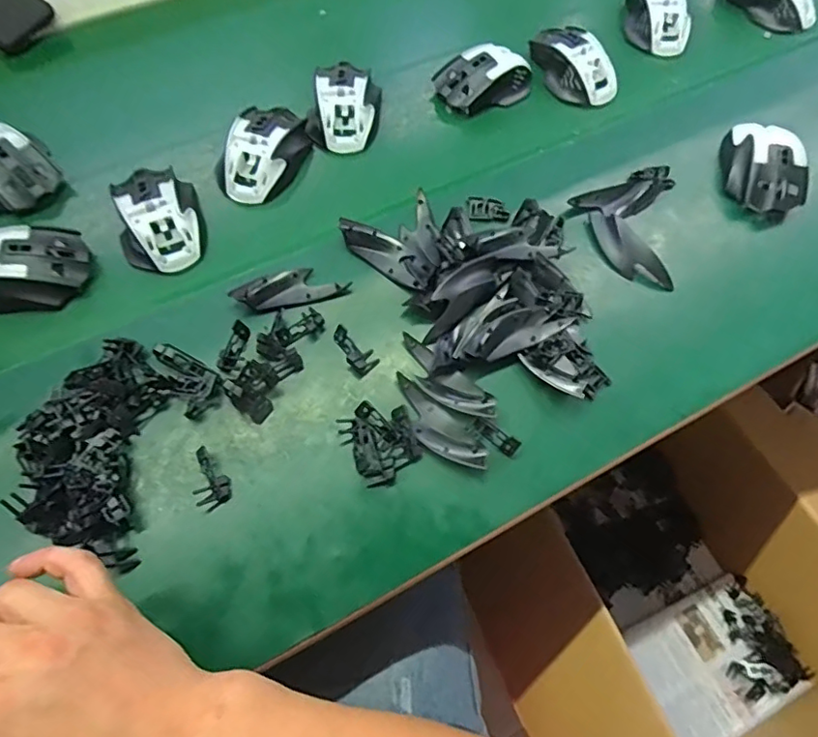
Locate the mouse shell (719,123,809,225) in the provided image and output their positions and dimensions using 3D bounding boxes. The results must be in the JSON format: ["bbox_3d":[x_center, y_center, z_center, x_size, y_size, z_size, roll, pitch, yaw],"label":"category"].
[{"bbox_3d":[0.364,-0.209,0.582,0.073,0.043,0.109,5,65,-1],"label":"mouse shell"}]

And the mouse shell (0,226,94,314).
[{"bbox_3d":[-0.344,-0.087,0.499,0.110,0.037,0.066,-18,67,-11],"label":"mouse shell"}]

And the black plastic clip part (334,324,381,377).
[{"bbox_3d":[-0.047,-0.016,0.489,0.023,0.011,0.045,-41,91,-19],"label":"black plastic clip part"}]

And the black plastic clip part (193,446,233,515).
[{"bbox_3d":[-0.158,0.088,0.443,0.028,0.015,0.045,-37,72,-18],"label":"black plastic clip part"}]

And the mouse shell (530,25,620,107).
[{"bbox_3d":[0.183,-0.339,0.631,0.064,0.035,0.102,-23,68,-13],"label":"mouse shell"}]

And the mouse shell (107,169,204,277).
[{"bbox_3d":[-0.233,-0.141,0.529,0.074,0.044,0.104,-13,67,-9],"label":"mouse shell"}]

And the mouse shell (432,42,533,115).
[{"bbox_3d":[0.082,-0.314,0.617,0.104,0.039,0.054,-26,69,-14],"label":"mouse shell"}]

